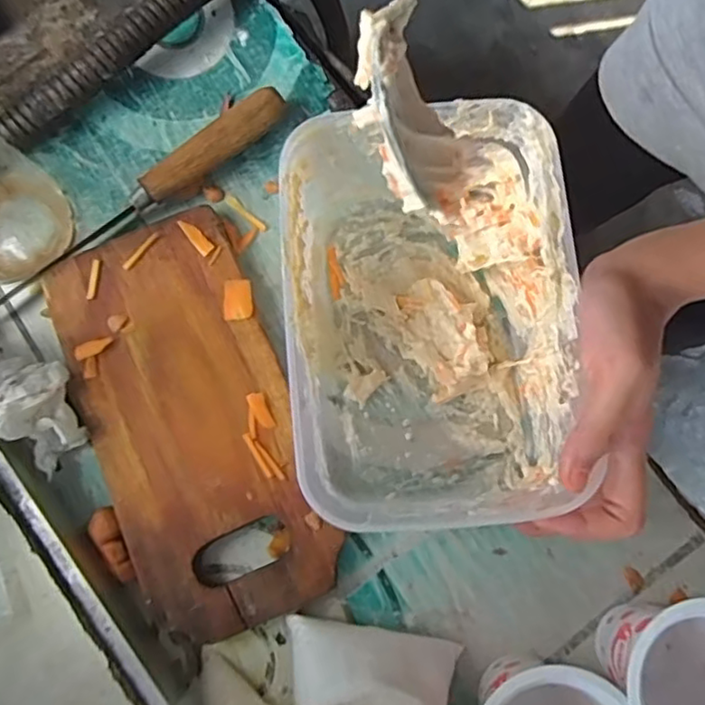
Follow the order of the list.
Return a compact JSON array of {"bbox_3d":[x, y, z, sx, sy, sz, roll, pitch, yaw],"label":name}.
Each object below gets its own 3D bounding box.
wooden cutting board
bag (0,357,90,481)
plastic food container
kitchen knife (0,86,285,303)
[{"bbox_3d":[-0.091,0.035,0.353,0.109,0.010,0.227,-22,78,-6],"label":"wooden cutting board"},{"bbox_3d":[-0.178,0.029,0.339,0.064,0.030,0.056,16,79,5],"label":"bag"},{"bbox_3d":[0.035,-0.013,0.326,0.131,0.093,0.191,-5,77,-3],"label":"plastic food container"},{"bbox_3d":[-0.127,-0.089,0.372,0.210,0.024,0.019,-38,80,-9],"label":"kitchen knife"}]

